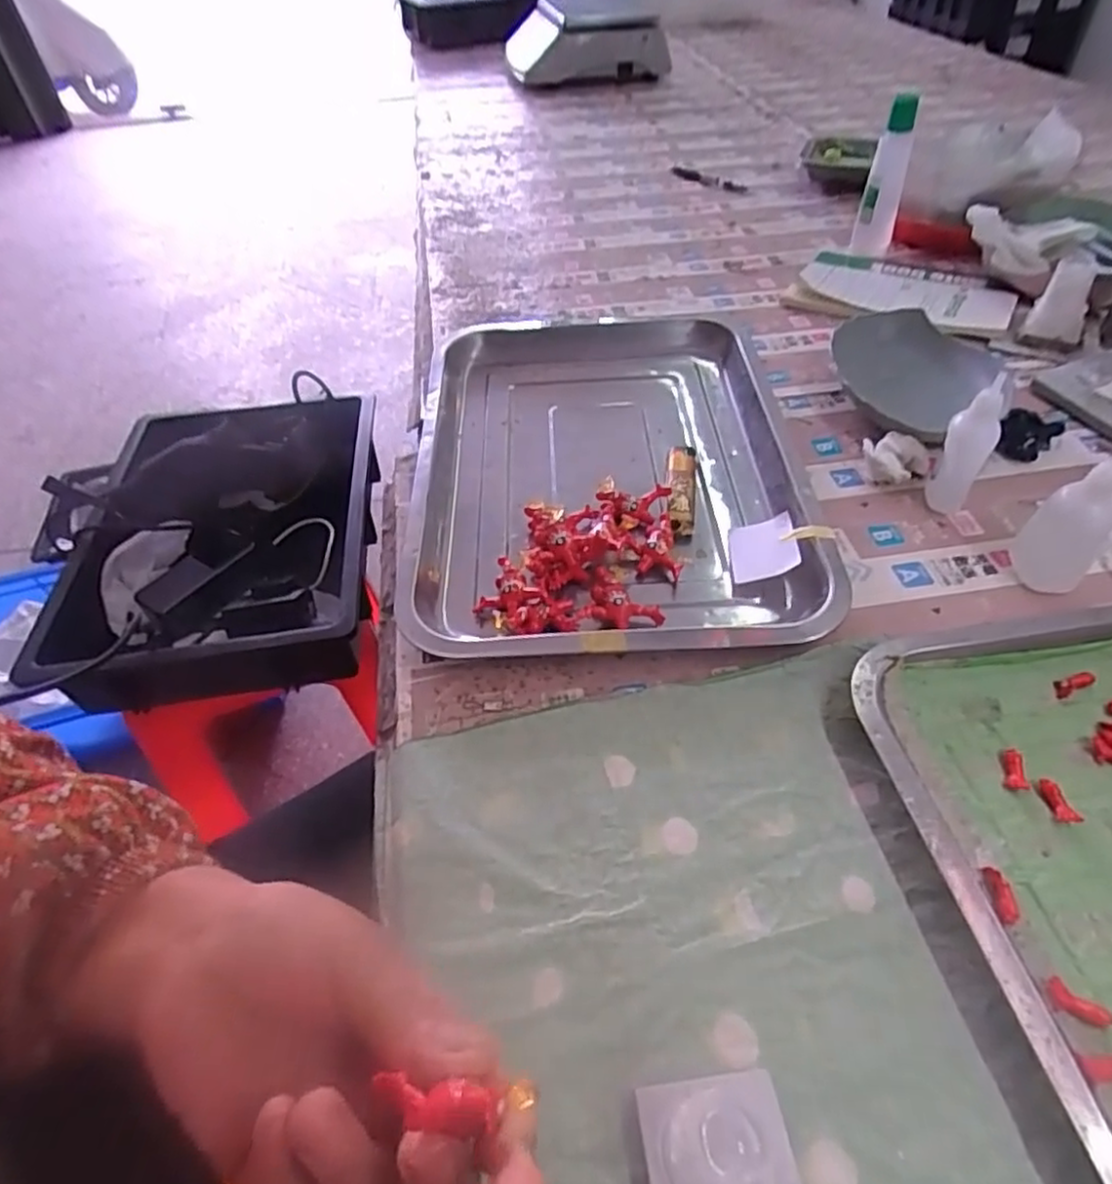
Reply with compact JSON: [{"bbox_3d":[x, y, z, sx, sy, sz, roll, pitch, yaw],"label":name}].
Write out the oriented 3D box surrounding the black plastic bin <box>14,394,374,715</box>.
[{"bbox_3d":[-0.388,-0.068,0.833,0.324,0.106,0.437,-9,48,-4],"label":"black plastic bin"}]

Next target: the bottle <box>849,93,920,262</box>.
[{"bbox_3d":[0.337,-0.419,0.714,0.040,0.140,0.041,15,51,18],"label":"bottle"}]

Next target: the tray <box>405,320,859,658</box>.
[{"bbox_3d":[0.034,-0.094,0.501,0.262,0.034,0.349,-3,47,2],"label":"tray"}]

